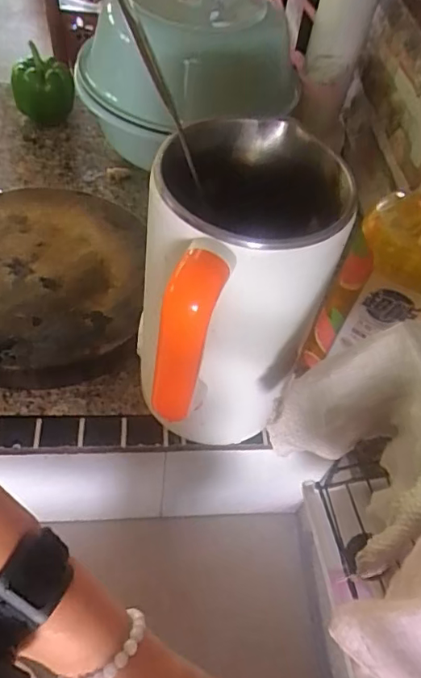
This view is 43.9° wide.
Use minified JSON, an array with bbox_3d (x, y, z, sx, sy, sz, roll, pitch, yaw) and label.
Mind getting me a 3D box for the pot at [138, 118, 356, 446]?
[{"bbox_3d":[0.015,-0.017,0.424,0.123,0.250,0.186,9,55,-2],"label":"pot"}]

